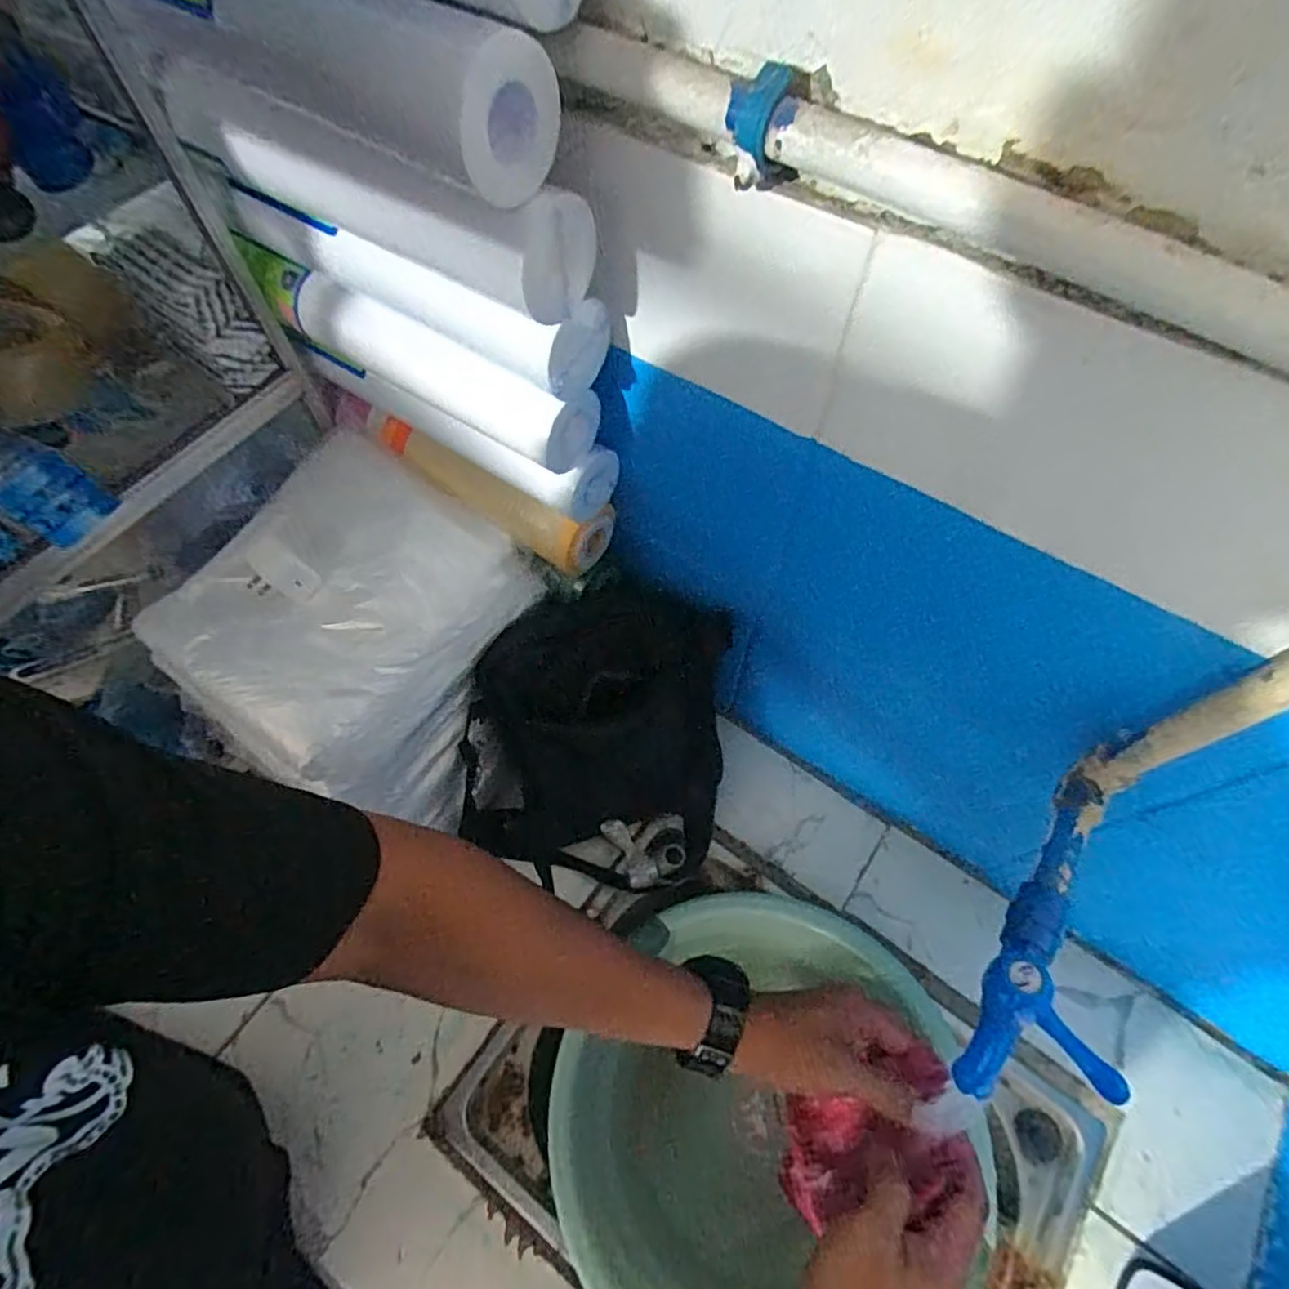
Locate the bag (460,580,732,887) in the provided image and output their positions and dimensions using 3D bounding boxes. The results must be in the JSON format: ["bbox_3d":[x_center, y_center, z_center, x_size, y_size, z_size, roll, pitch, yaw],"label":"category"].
[{"bbox_3d":[-0.045,0.093,0.630,0.240,0.187,0.227,3,62,2],"label":"bag"}]

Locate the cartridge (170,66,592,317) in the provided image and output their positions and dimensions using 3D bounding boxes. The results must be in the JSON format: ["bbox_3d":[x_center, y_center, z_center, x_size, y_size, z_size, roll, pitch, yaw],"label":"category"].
[{"bbox_3d":[-0.150,-0.257,0.362,0.263,0.075,0.057,29,66,14],"label":"cartridge"}]

